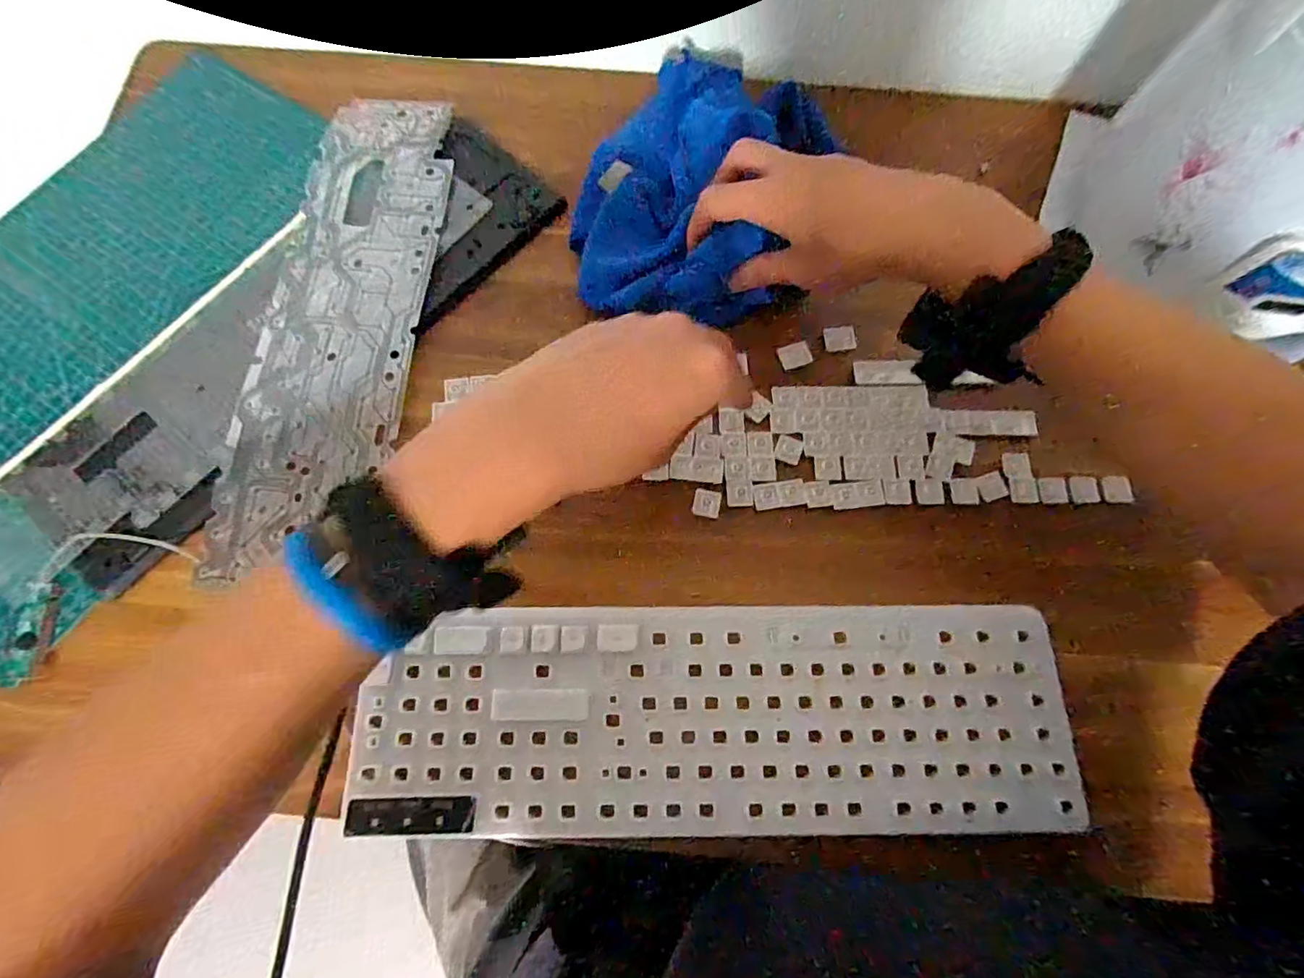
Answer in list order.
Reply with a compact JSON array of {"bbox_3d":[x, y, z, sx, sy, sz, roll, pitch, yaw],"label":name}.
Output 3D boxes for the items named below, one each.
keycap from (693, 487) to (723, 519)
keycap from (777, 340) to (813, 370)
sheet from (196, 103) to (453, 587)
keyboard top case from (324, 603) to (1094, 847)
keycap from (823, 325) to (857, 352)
[{"bbox_3d":[0.037,0.009,0.377,0.018,0.004,0.018,12,74,3],"label":"keycap"},{"bbox_3d":[0.106,-0.099,0.414,0.024,0.005,0.017,-16,74,-5],"label":"keycap"},{"bbox_3d":[-0.225,-0.132,0.414,0.113,0.007,0.391,4,74,1],"label":"sheet"},{"bbox_3d":[0.038,0.138,0.344,0.417,0.020,0.128,0,74,0],"label":"keyboard top case"},{"bbox_3d":[0.139,-0.111,0.411,0.022,0.006,0.016,-5,74,-1],"label":"keycap"}]

